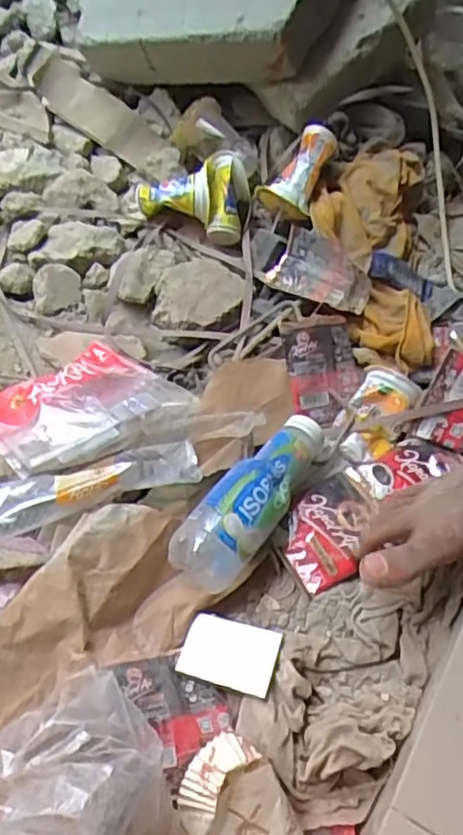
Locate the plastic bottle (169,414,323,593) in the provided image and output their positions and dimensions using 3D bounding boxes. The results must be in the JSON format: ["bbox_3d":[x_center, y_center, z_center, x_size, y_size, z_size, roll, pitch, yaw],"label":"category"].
[{"bbox_3d":[0.022,0.067,0.571,0.055,0.051,0.178,33,63,18],"label":"plastic bottle"}]

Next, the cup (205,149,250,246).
[{"bbox_3d":[-0.004,-0.252,0.767,0.048,0.044,0.105,3,102,1],"label":"cup"}]

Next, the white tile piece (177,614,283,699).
[{"bbox_3d":[-0.002,0.186,0.528,0.073,0.011,0.051,15,59,8],"label":"white tile piece"}]

